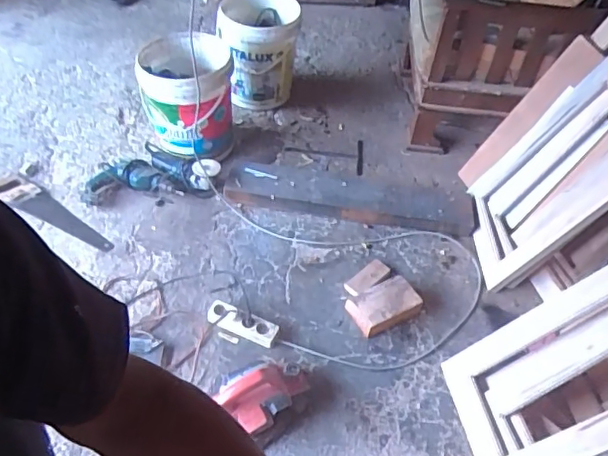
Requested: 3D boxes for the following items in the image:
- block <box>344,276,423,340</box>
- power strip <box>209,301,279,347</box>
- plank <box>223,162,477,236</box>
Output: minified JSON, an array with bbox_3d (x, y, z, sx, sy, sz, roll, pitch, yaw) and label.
[{"bbox_3d":[0.233,0.224,1.639,0.204,0.075,0.132,-22,54,-24],"label":"block"},{"bbox_3d":[-0.172,0.266,1.566,0.209,0.030,0.072,22,50,14],"label":"power strip"},{"bbox_3d":[0.163,-0.135,1.938,0.841,0.053,0.256,6,48,-1],"label":"plank"}]

